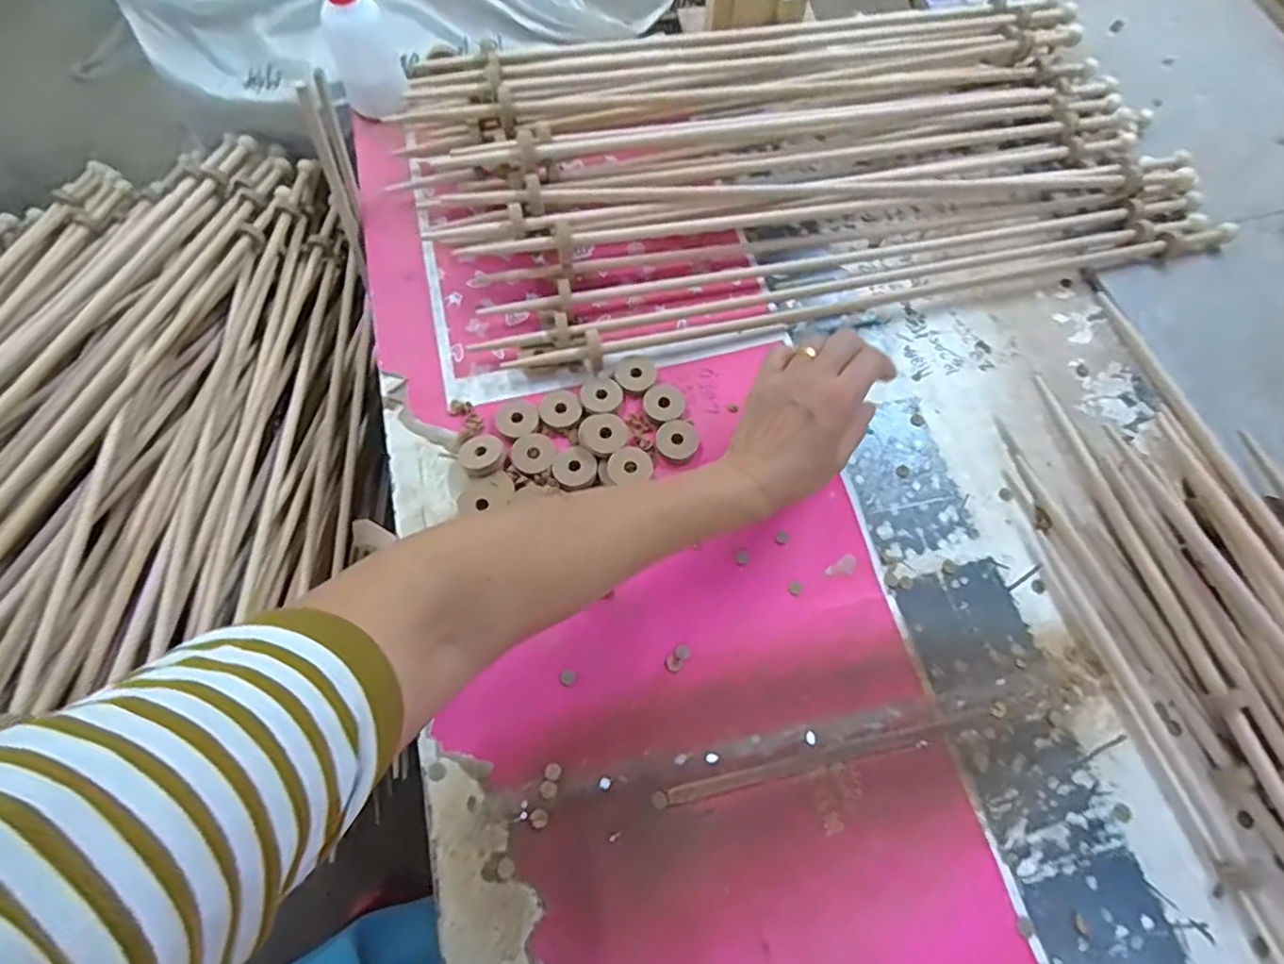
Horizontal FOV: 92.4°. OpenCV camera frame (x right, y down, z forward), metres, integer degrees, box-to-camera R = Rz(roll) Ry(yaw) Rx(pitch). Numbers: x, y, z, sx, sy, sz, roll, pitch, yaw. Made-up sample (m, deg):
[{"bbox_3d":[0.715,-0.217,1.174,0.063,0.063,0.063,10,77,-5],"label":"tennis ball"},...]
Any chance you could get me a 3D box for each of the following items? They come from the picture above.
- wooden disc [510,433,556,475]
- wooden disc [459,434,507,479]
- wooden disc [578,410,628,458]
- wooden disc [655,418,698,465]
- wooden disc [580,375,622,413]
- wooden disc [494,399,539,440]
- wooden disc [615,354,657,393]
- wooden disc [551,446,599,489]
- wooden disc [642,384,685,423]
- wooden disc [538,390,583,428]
[{"bbox_3d":[-0.087,-0.024,0.493,0.033,0.004,0.034,1,69,-2],"label":"wooden disc"},{"bbox_3d":[-0.127,-0.021,0.490,0.035,0.013,0.037,1,69,-2],"label":"wooden disc"},{"bbox_3d":[-0.031,-0.039,0.494,0.042,0.006,0.035,37,87,22],"label":"wooden disc"},{"bbox_3d":[0.030,-0.034,0.504,0.033,0.005,0.038,-11,70,-6],"label":"wooden disc"},{"bbox_3d":[-0.035,-0.074,0.515,0.033,0.004,0.037,-37,74,-14],"label":"wooden disc"},{"bbox_3d":[-0.103,-0.053,0.507,0.034,0.004,0.036,1,69,-2],"label":"wooden disc"},{"bbox_3d":[-0.005,-0.093,0.527,0.035,0.006,0.035,1,69,-2],"label":"wooden disc"},{"bbox_3d":[-0.053,-0.014,0.490,0.036,0.004,0.034,1,69,-2],"label":"wooden disc"},{"bbox_3d":[0.018,-0.066,0.516,0.032,0.007,0.033,1,69,-2],"label":"wooden disc"},{"bbox_3d":[-0.068,-0.061,0.511,0.033,0.005,0.036,1,69,-2],"label":"wooden disc"}]

